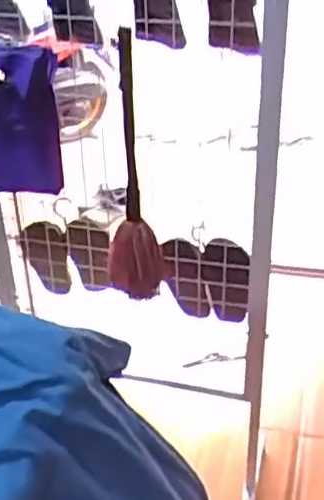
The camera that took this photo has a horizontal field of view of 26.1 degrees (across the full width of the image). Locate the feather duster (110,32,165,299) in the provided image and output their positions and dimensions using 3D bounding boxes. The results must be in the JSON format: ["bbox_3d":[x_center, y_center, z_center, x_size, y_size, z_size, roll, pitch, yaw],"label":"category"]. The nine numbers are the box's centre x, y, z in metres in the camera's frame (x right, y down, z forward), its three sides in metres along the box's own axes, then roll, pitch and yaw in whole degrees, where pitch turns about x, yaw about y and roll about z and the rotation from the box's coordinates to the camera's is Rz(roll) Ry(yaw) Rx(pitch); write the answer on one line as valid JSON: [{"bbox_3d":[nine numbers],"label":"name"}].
[{"bbox_3d":[-0.059,-0.133,1.296,0.098,0.540,0.076,-2,33,0],"label":"feather duster"}]

